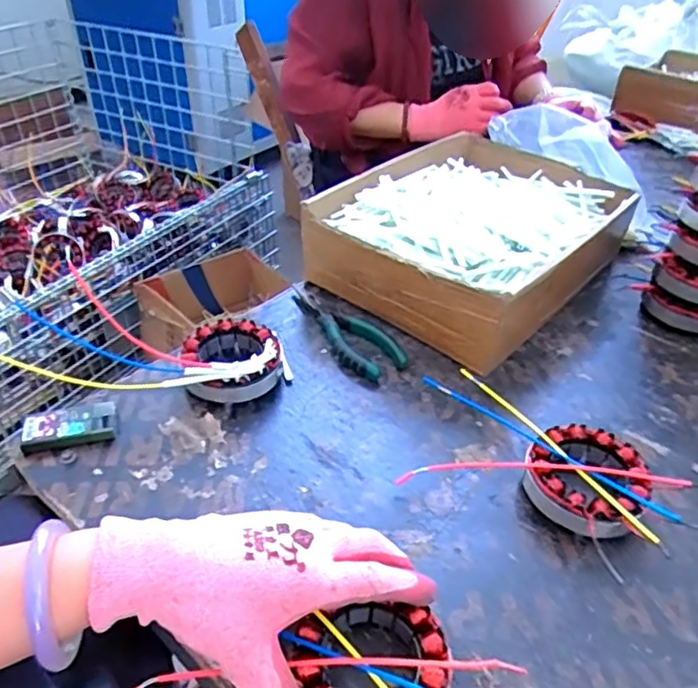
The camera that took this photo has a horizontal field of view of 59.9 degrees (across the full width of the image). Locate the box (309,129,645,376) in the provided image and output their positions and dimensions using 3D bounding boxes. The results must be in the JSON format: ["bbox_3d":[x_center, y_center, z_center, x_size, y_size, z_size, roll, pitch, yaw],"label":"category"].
[{"bbox_3d":[0.145,-0.123,0.675,0.243,0.102,0.327,31,47,33],"label":"box"}]

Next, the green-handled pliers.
[{"bbox_3d":[-0.005,-0.016,0.593,0.061,0.018,0.150,-23,44,-28],"label":"green-handled pliers"}]

